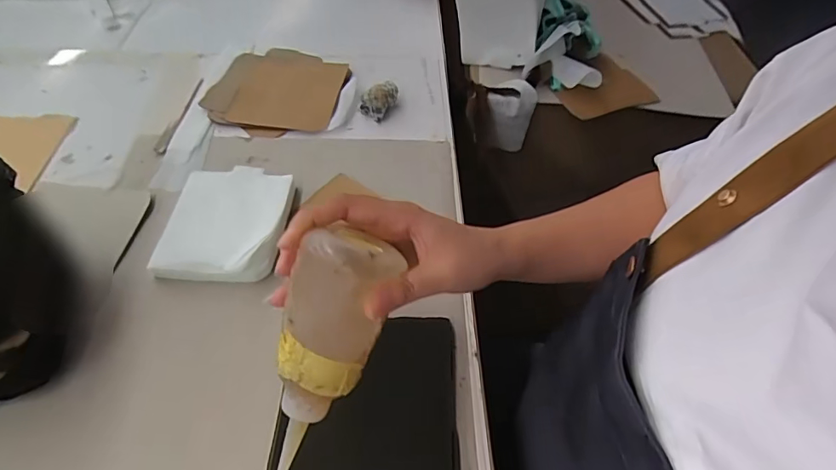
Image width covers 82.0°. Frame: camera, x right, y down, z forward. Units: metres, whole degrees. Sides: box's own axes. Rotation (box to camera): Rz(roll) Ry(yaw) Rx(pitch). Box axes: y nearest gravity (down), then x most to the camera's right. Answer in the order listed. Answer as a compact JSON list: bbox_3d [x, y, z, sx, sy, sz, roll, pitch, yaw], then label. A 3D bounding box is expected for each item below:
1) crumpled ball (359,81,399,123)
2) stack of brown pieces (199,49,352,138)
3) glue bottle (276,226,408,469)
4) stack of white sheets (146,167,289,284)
[{"bbox_3d":[-0.048,-0.170,0.596,0.031,0.035,0.050,20,54,14],"label":"crumpled ball"},{"bbox_3d":[-0.183,-0.190,0.620,0.163,0.014,0.164,4,52,1],"label":"stack of brown pieces"},{"bbox_3d":[-0.057,0.076,0.296,0.049,0.153,0.043,21,12,14],"label":"glue bottle"},{"bbox_3d":[-0.184,-0.017,0.471,0.106,0.029,0.130,5,52,2],"label":"stack of white sheets"}]

